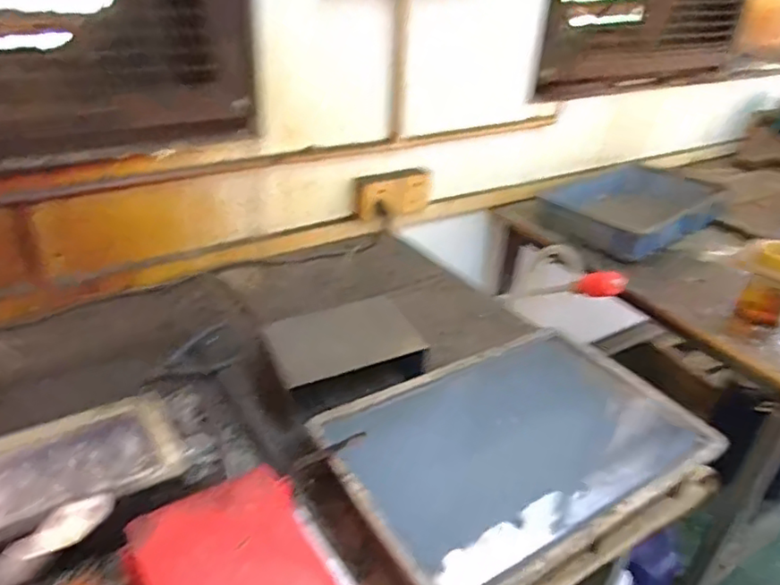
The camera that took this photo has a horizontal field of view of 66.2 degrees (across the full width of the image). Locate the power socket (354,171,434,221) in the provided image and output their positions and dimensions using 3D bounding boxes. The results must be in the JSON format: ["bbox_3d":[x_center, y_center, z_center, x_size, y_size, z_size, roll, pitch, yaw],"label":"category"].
[{"bbox_3d":[0.012,-0.212,1.294,0.179,0.088,0.029,-13,36,-25],"label":"power socket"}]

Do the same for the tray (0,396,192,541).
[{"bbox_3d":[-0.386,0.191,0.596,0.336,0.024,0.131,-14,36,-26],"label":"tray"}]

